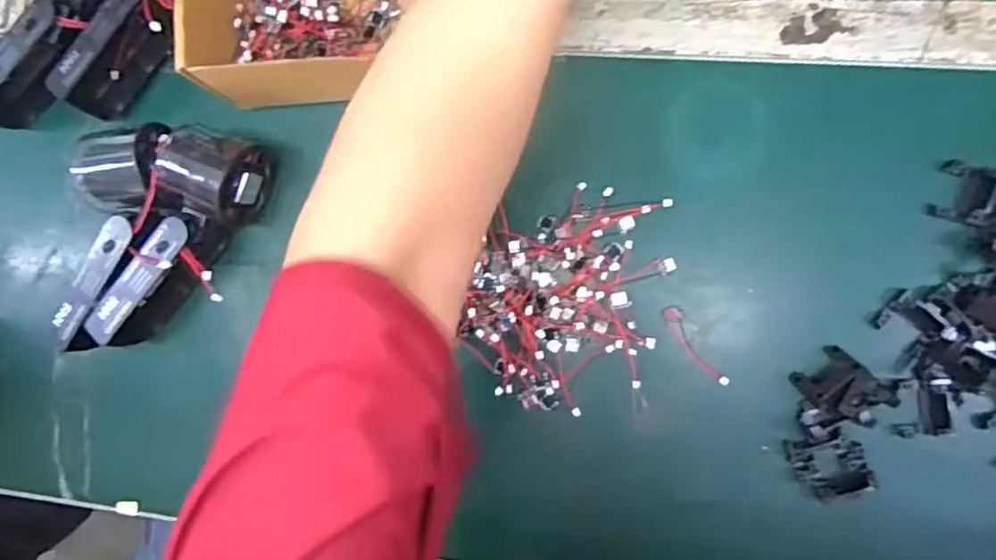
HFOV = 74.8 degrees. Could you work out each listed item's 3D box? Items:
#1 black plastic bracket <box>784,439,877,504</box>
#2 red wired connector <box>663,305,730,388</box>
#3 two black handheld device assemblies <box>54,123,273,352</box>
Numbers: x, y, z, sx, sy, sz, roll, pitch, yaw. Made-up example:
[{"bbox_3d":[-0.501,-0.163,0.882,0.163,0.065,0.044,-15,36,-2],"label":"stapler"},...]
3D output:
[{"bbox_3d":[0.208,0.118,0.406,0.044,0.014,0.042,-18,85,7],"label":"black plastic bracket"},{"bbox_3d":[0.128,0.044,0.424,0.013,0.004,0.062,-33,84,6],"label":"red wired connector"},{"bbox_3d":[-0.231,-0.029,0.461,0.139,0.063,0.155,2,87,9],"label":"two black handheld device assemblies"}]

